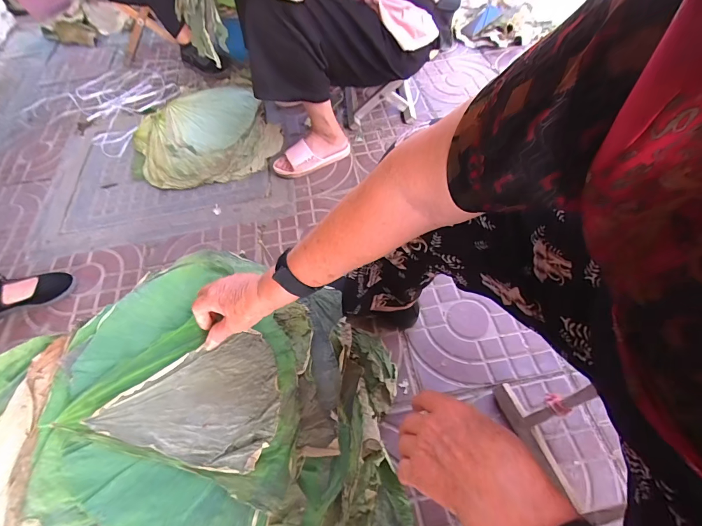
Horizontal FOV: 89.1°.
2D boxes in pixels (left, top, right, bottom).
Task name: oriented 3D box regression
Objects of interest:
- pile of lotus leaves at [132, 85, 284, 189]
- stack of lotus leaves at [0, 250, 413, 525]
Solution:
[{"bbox_3d":[-0.516,-0.478,1.245,0.487,0.083,0.498,-14,57,-5],"label":"pile of lotus leaves"},{"bbox_3d":[-0.197,0.267,0.557,0.534,0.313,0.486,-5,56,2],"label":"stack of lotus leaves"}]

